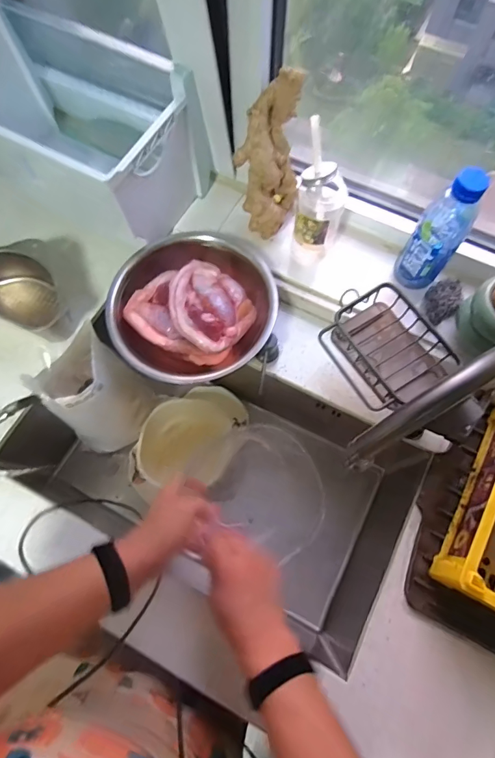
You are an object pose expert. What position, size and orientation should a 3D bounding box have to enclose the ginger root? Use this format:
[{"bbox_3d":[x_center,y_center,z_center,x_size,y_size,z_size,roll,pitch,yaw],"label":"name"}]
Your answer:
[{"bbox_3d":[0.034,-0.348,0.637,0.093,0.232,0.045,7,43,3],"label":"ginger root"}]

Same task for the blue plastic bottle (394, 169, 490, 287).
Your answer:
[{"bbox_3d":[0.282,-0.214,0.586,0.067,0.197,0.065,32,73,12],"label":"blue plastic bottle"}]

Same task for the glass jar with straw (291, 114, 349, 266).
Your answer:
[{"bbox_3d":[0.111,-0.270,0.632,0.071,0.218,0.059,25,72,10],"label":"glass jar with straw"}]

